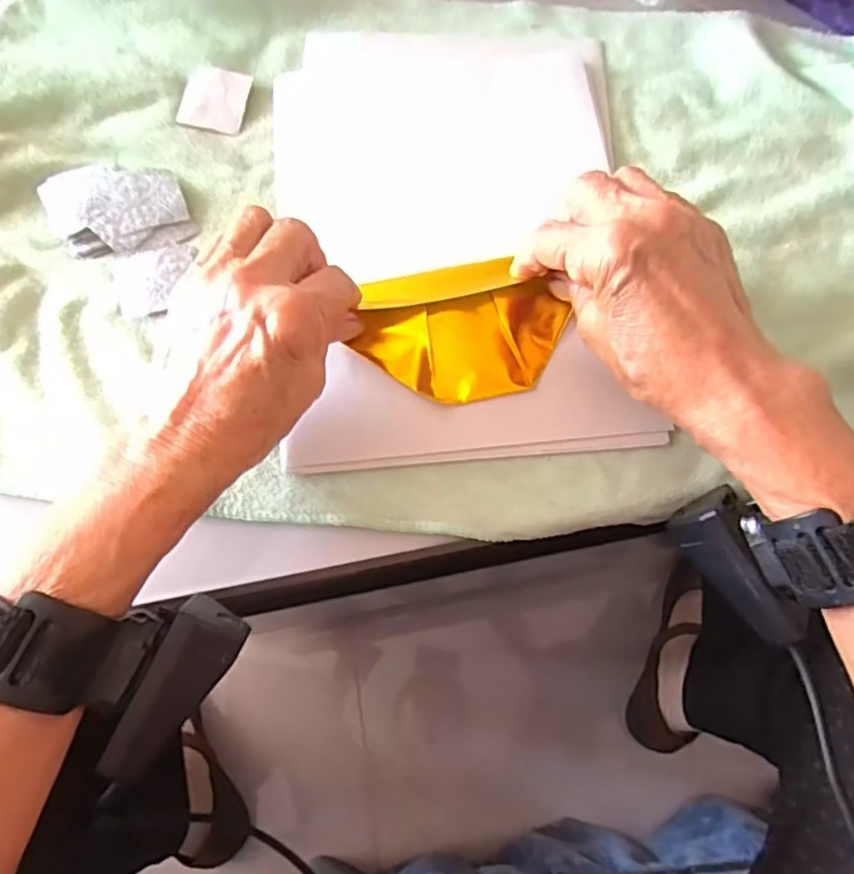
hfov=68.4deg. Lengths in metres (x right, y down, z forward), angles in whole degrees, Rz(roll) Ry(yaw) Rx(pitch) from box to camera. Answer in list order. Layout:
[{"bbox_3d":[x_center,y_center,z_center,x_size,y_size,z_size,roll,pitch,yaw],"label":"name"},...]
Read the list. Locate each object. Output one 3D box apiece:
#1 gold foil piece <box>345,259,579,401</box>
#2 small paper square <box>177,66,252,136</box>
[{"bbox_3d":[0.020,-0.054,0.326,0.105,0.015,0.072,-11,73,-6],"label":"gold foil piece"},{"bbox_3d":[-0.128,-0.206,0.380,0.037,0.004,0.044,8,71,2],"label":"small paper square"}]

